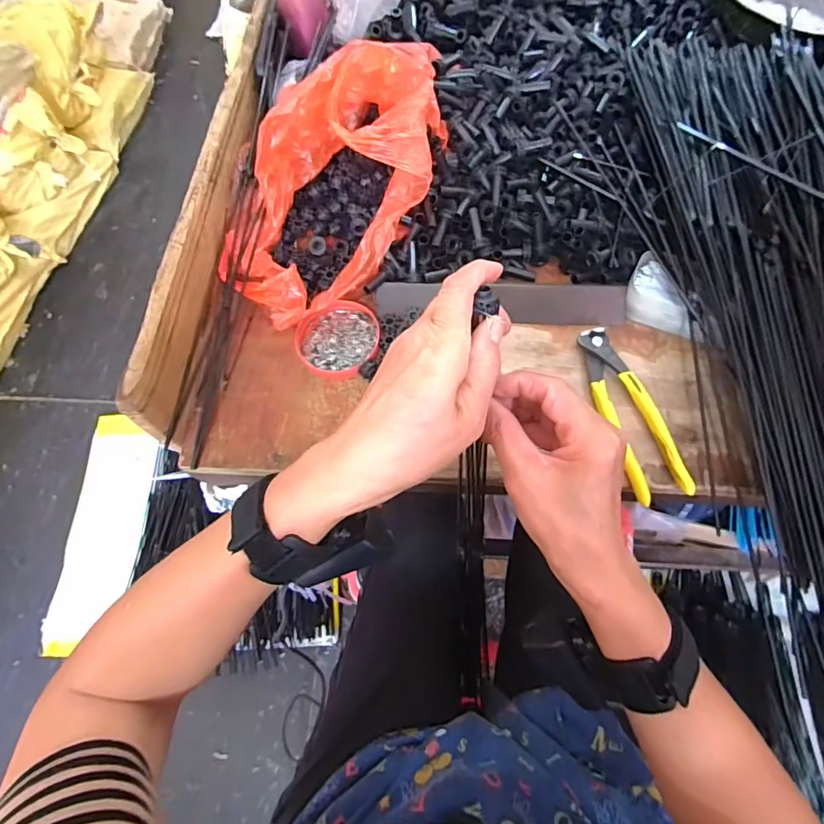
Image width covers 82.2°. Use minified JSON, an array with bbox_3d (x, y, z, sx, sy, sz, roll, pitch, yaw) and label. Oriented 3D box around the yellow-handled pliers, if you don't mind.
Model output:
[{"bbox_3d":[0.191,-0.003,0.422,0.045,0.014,0.167,-14,67,-3],"label":"yellow-handled pliers"}]

